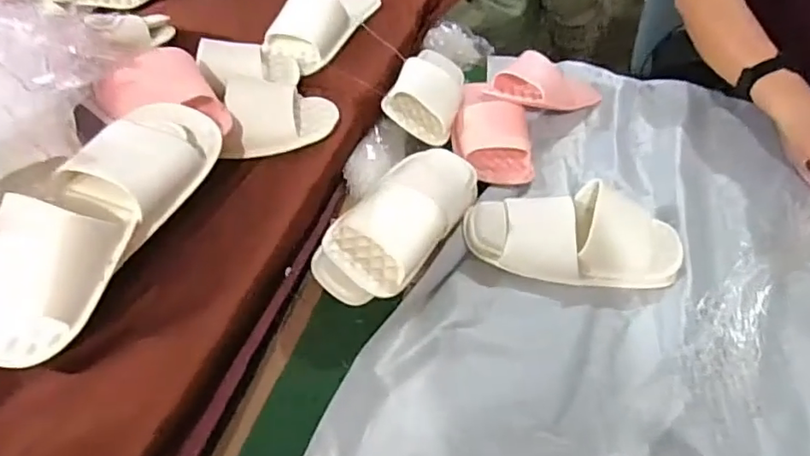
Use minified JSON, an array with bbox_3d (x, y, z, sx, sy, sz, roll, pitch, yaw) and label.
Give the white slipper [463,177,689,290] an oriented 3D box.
[{"bbox_3d":[0.189,0.004,0.633,0.239,0.066,0.103,2,45,-1],"label":"white slipper"}]

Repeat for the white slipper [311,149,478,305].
[{"bbox_3d":[0.003,-0.020,0.627,0.100,0.069,0.226,24,49,21],"label":"white slipper"}]

